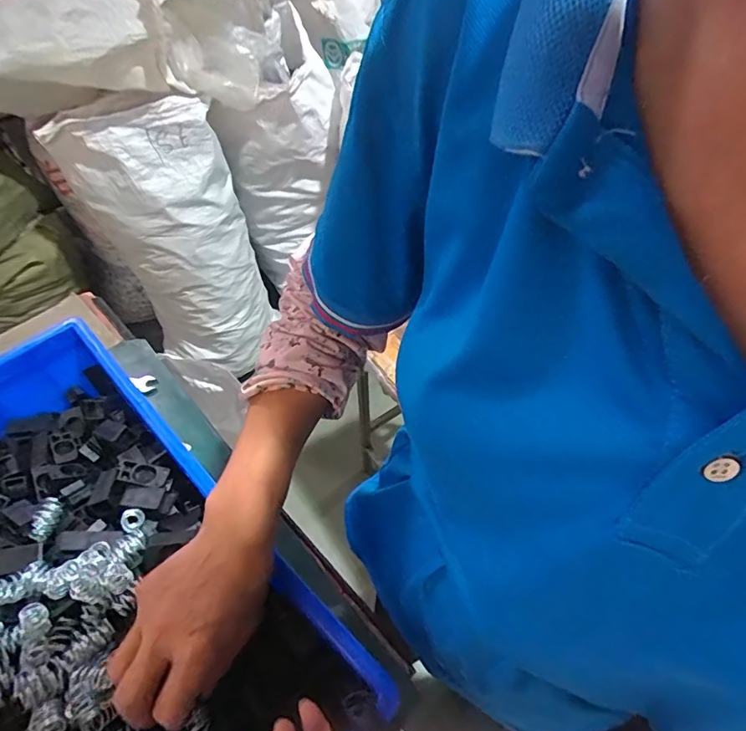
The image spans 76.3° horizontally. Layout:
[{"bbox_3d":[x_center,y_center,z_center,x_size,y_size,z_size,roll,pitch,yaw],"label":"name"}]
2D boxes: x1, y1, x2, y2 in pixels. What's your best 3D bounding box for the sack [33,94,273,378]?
[{"bbox_3d":[-0.478,-0.284,1.253,0.338,0.784,0.214,-18,55,-12],"label":"sack"}]

